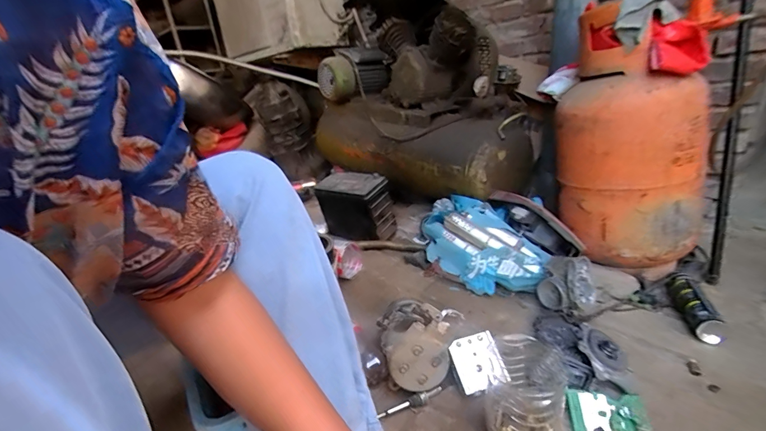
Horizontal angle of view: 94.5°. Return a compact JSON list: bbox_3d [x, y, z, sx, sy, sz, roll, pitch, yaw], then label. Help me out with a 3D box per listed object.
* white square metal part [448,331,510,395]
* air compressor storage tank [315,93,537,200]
[{"bbox_3d":[0.163,0.259,0.625,0.085,0.021,0.088,-17,62,-3],"label":"white square metal part"},{"bbox_3d":[0.086,-0.280,1.358,0.241,0.268,0.937,-23,28,-38],"label":"air compressor storage tank"}]

